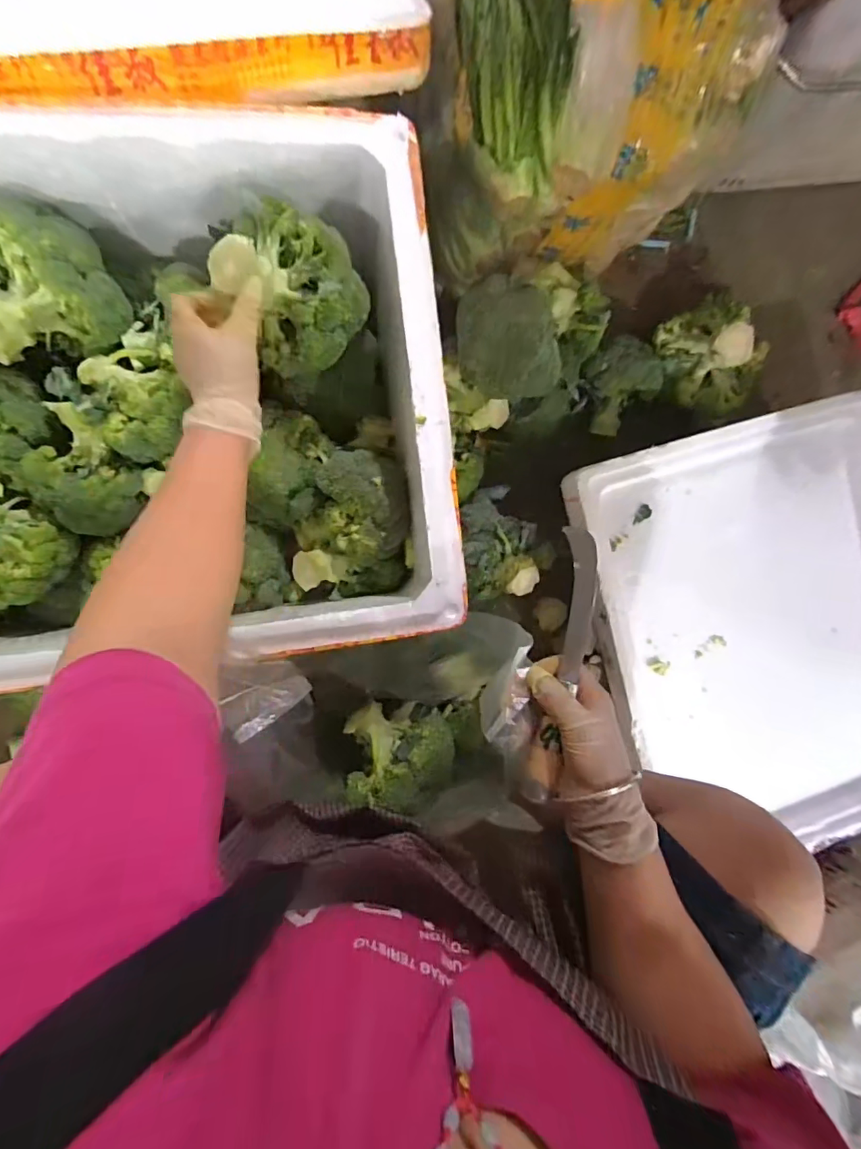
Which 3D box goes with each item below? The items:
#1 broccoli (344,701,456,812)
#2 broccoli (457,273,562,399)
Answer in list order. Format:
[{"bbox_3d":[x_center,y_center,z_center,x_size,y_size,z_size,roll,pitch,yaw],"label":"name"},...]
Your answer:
[{"bbox_3d":[-0.029,0.185,0.510,0.113,0.065,0.090,3,91,-9],"label":"broccoli"},{"bbox_3d":[0.090,-0.259,0.548,0.111,0.074,0.116,-6,93,-9],"label":"broccoli"}]

